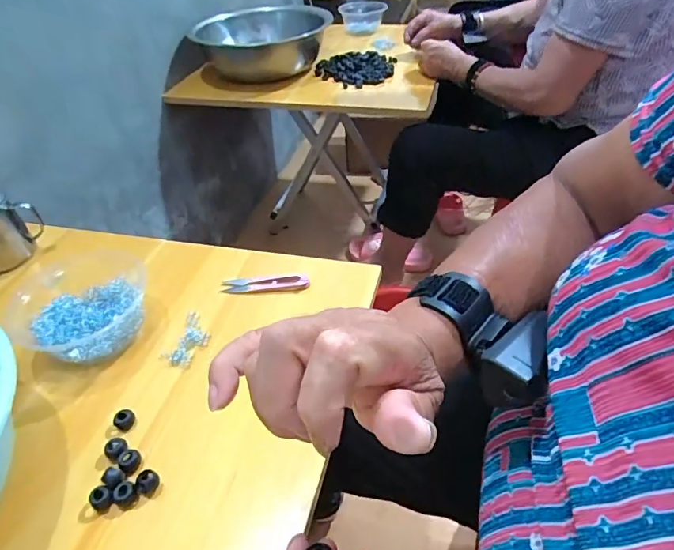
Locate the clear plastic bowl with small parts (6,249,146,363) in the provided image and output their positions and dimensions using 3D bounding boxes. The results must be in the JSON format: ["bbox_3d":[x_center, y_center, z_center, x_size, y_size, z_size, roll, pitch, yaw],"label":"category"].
[{"bbox_3d":[-0.266,0.035,0.495,0.114,0.043,0.147,-19,42,-13],"label":"clear plastic bowl with small parts"}]

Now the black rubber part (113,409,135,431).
[{"bbox_3d":[-0.192,0.130,0.407,0.018,0.008,0.018,-28,45,-23],"label":"black rubber part"}]

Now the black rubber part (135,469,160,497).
[{"bbox_3d":[-0.153,0.167,0.364,0.016,0.013,0.018,30,53,35],"label":"black rubber part"}]

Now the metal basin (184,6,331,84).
[{"bbox_3d":[-0.167,-0.544,1.064,0.289,0.108,0.289,-4,41,4],"label":"metal basin"}]

